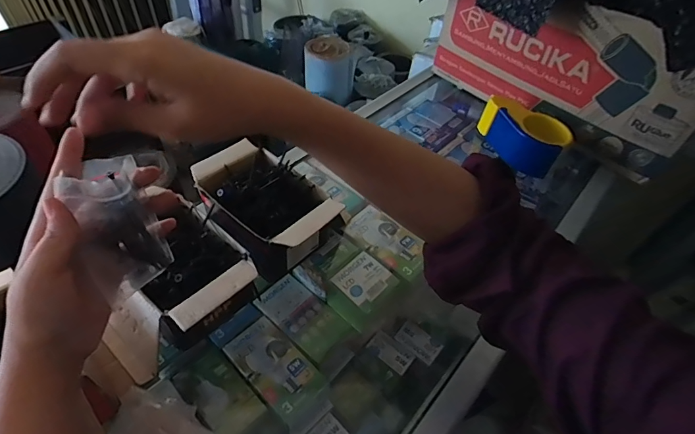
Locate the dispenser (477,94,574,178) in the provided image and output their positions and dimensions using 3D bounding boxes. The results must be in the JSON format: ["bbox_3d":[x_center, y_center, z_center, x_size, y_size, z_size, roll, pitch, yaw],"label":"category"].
[{"bbox_3d":[0.269,-0.127,0.629,0.134,0.073,0.074,30,53,20],"label":"dispenser"}]

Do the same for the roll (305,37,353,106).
[{"bbox_3d":[-0.046,-0.363,0.995,0.118,0.116,0.118,5,48,-1],"label":"roll"}]

